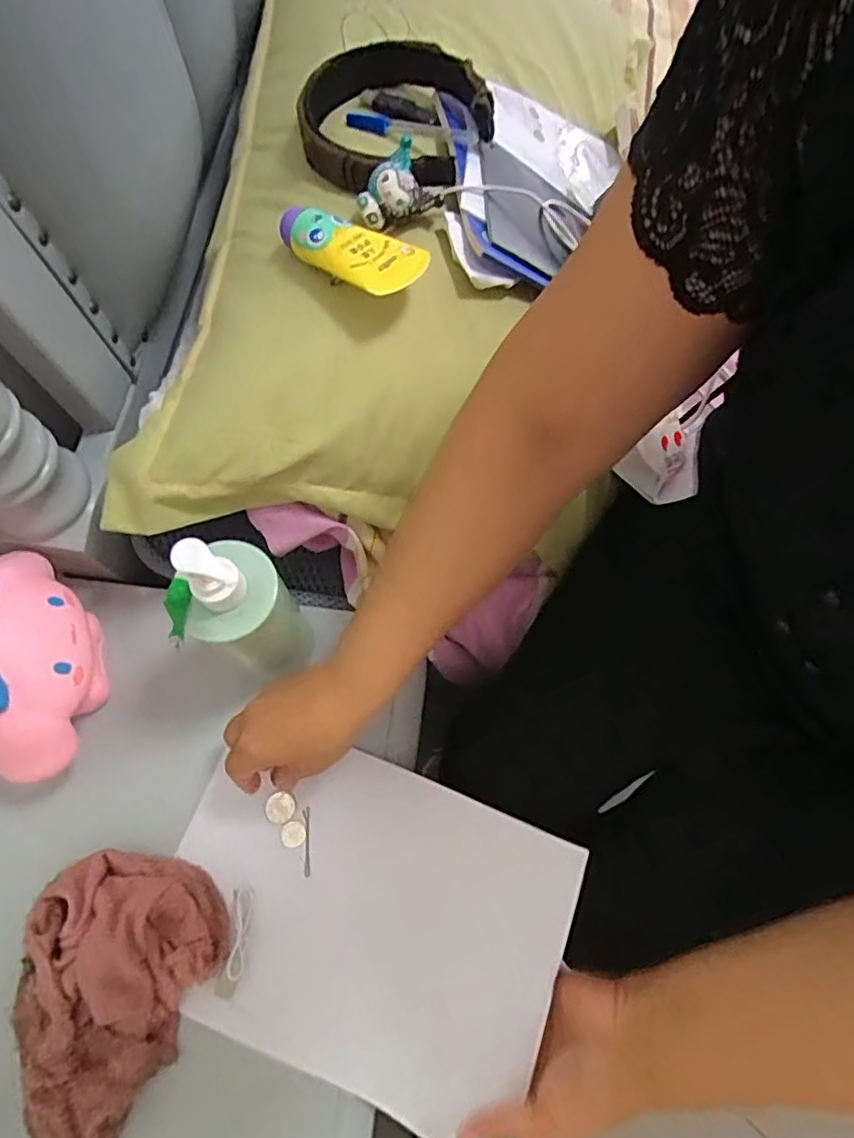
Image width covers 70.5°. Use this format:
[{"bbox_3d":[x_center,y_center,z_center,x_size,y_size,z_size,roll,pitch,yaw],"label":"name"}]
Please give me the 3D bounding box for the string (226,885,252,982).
[{"bbox_3d":[-0.135,0.263,0.438,0.012,0.007,0.057,2,69,-1],"label":"string"}]

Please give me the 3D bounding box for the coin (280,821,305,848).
[{"bbox_3d":[-0.103,0.204,0.466,0.018,0.004,0.018,0,69,-1],"label":"coin"}]

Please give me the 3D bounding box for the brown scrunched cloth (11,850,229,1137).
[{"bbox_3d":[-0.217,0.284,0.406,0.123,0.053,0.162,12,69,3],"label":"brown scrunched cloth"}]

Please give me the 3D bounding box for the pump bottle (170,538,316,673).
[{"bbox_3d":[-0.124,0.027,0.429,0.069,0.208,0.069,-26,71,-11],"label":"pump bottle"}]

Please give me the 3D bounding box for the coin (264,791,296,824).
[{"bbox_3d":[-0.114,0.186,0.471,0.024,0.004,0.023,-19,76,-15],"label":"coin"}]

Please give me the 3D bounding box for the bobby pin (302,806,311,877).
[{"bbox_3d":[-0.093,0.210,0.466,0.006,0.004,0.048,-5,69,-3],"label":"bobby pin"}]

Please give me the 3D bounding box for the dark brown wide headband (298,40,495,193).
[{"bbox_3d":[-0.027,-0.354,0.474,0.144,0.038,0.152,0,69,-1],"label":"dark brown wide headband"}]

